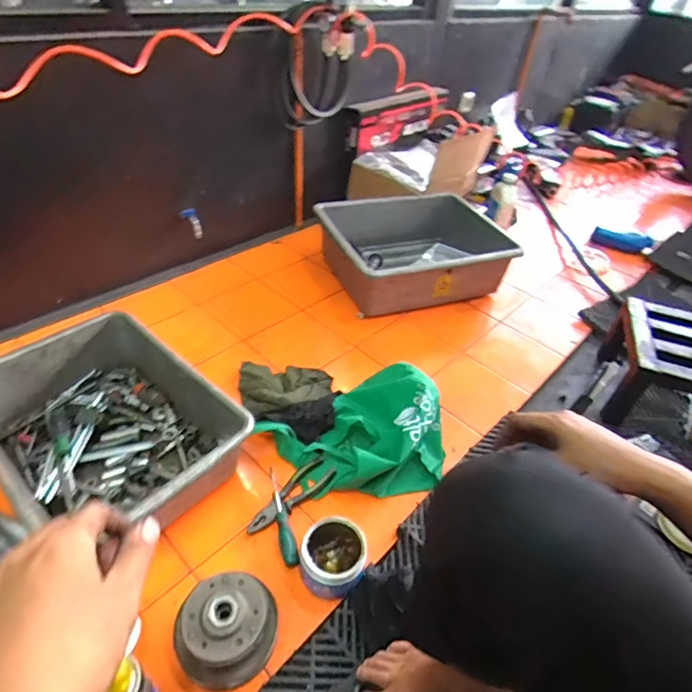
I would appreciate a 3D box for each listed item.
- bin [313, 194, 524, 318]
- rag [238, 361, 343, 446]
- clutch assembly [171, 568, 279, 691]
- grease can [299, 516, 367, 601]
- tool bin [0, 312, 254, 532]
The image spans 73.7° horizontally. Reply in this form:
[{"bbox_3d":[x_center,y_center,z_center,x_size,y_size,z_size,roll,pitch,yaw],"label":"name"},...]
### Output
[{"bbox_3d":[0.226,-0.299,1.427,0.568,0.172,0.435,-10,44,-18],"label":"bin"},{"bbox_3d":[-0.129,0.103,1.025,0.256,0.042,0.212,22,44,16],"label":"rag"},{"bbox_3d":[-0.166,0.394,0.647,0.133,0.079,0.130,4,42,-3],"label":"clutch assembly"},{"bbox_3d":[-0.022,0.336,0.729,0.094,0.081,0.096,4,42,-3],"label":"grease can"},{"bbox_3d":[-0.431,0.156,0.838,0.463,0.160,0.327,33,48,26],"label":"tool bin"}]

